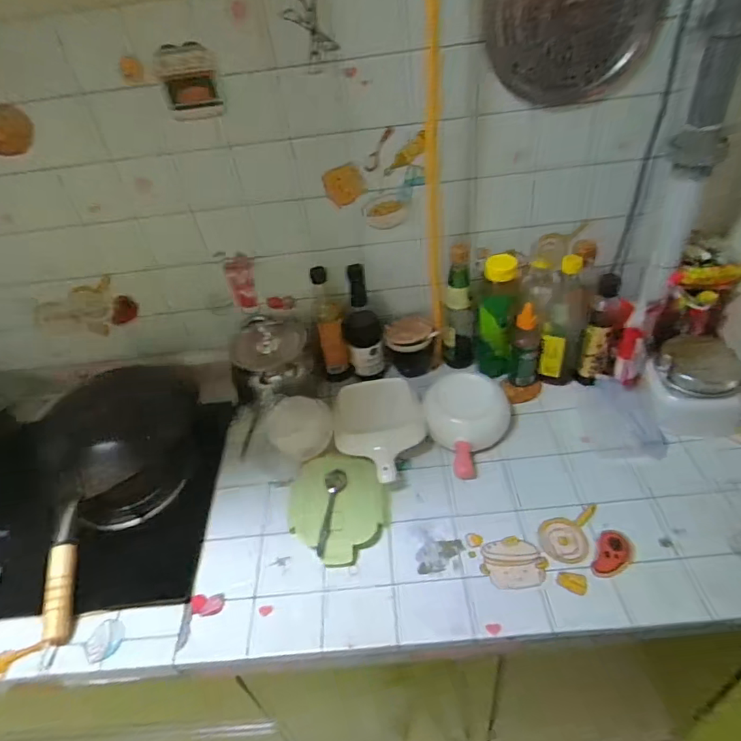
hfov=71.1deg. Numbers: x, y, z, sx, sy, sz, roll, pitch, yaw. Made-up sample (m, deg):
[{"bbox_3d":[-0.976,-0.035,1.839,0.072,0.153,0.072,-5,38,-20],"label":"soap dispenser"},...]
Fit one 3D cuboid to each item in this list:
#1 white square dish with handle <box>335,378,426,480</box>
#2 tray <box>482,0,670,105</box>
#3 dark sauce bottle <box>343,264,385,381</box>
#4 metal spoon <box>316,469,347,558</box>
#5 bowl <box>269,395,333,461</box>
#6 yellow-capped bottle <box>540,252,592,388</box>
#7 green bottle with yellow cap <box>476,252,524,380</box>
[{"bbox_3d":[0.017,0.100,0.893,0.150,0.037,0.190,-7,60,2],"label":"white square dish with handle"},{"bbox_3d":[0.284,-0.503,0.715,0.242,0.227,0.032,-9,41,-2],"label":"tray"},{"bbox_3d":[-0.014,-0.084,0.986,0.075,0.231,0.061,-8,41,0],"label":"dark sauce bottle"},{"bbox_3d":[-0.058,0.217,0.803,0.034,0.016,0.148,-3,41,5],"label":"metal spoon"},{"bbox_3d":[-0.117,0.095,0.881,0.109,0.058,0.090,-13,41,-6],"label":"bowl"},{"bbox_3d":[0.355,-0.092,0.938,0.073,0.244,0.073,9,44,18],"label":"yellow-capped bottle"},{"bbox_3d":[0.244,-0.098,0.966,0.082,0.231,0.087,-11,41,-3],"label":"green bottle with yellow cap"}]

